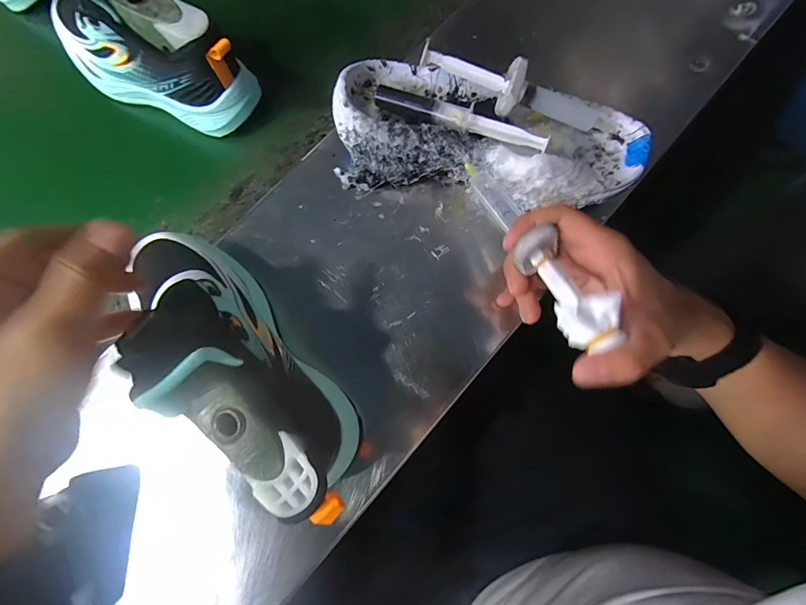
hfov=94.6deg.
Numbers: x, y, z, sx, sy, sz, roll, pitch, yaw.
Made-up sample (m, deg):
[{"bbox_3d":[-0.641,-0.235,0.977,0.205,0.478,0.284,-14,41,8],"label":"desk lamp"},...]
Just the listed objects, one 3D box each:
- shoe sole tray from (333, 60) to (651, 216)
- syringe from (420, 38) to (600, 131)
[{"bbox_3d":[0.066,-0.134,0.301,0.242,0.057,0.096,8,78,3],"label":"shoe sole tray"},{"bbox_3d":[0.084,-0.160,0.280,0.144,0.025,0.033,17,79,-8],"label":"syringe"}]

